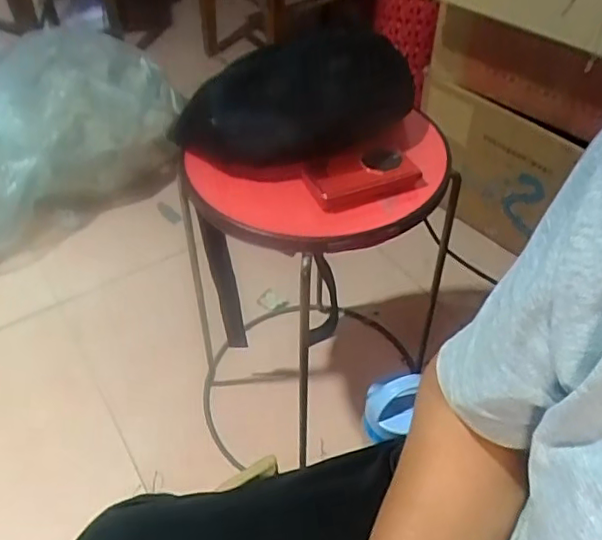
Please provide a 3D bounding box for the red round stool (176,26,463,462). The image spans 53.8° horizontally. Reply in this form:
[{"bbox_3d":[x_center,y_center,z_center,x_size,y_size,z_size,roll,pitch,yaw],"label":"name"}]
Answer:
[{"bbox_3d":[0.008,-0.002,0.794,0.293,0.515,0.294,0,47,0],"label":"red round stool"}]

